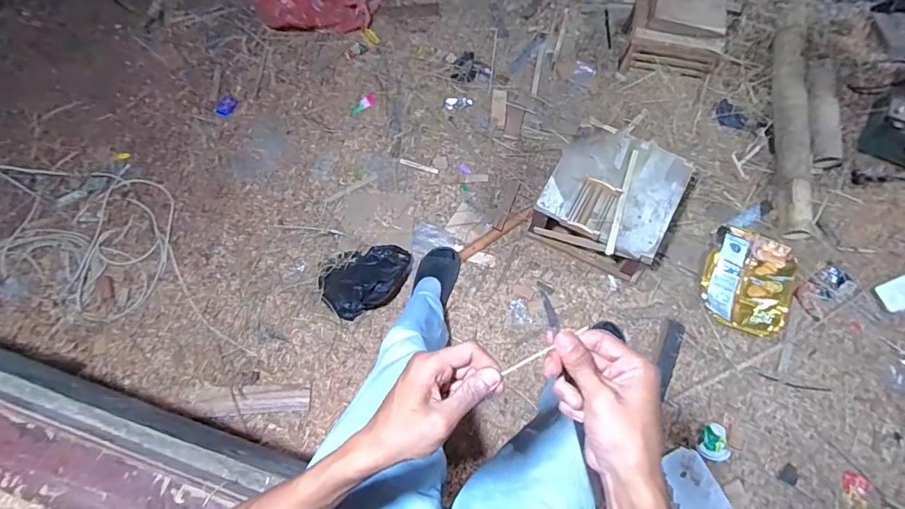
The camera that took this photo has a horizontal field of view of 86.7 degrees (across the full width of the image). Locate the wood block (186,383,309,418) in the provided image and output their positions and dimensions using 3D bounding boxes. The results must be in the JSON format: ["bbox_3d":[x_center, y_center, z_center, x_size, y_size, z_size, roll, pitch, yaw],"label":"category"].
[{"bbox_3d":[-0.472,0.345,1.132,0.259,0.019,0.067,1,73,-13],"label":"wood block"}]

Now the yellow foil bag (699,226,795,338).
[{"bbox_3d":[0.812,0.068,1.311,0.223,0.025,0.282,20,75,7],"label":"yellow foil bag"}]

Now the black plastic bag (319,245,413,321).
[{"bbox_3d":[-0.226,0.054,1.251,0.240,0.119,0.171,-23,70,-8],"label":"black plastic bag"}]

